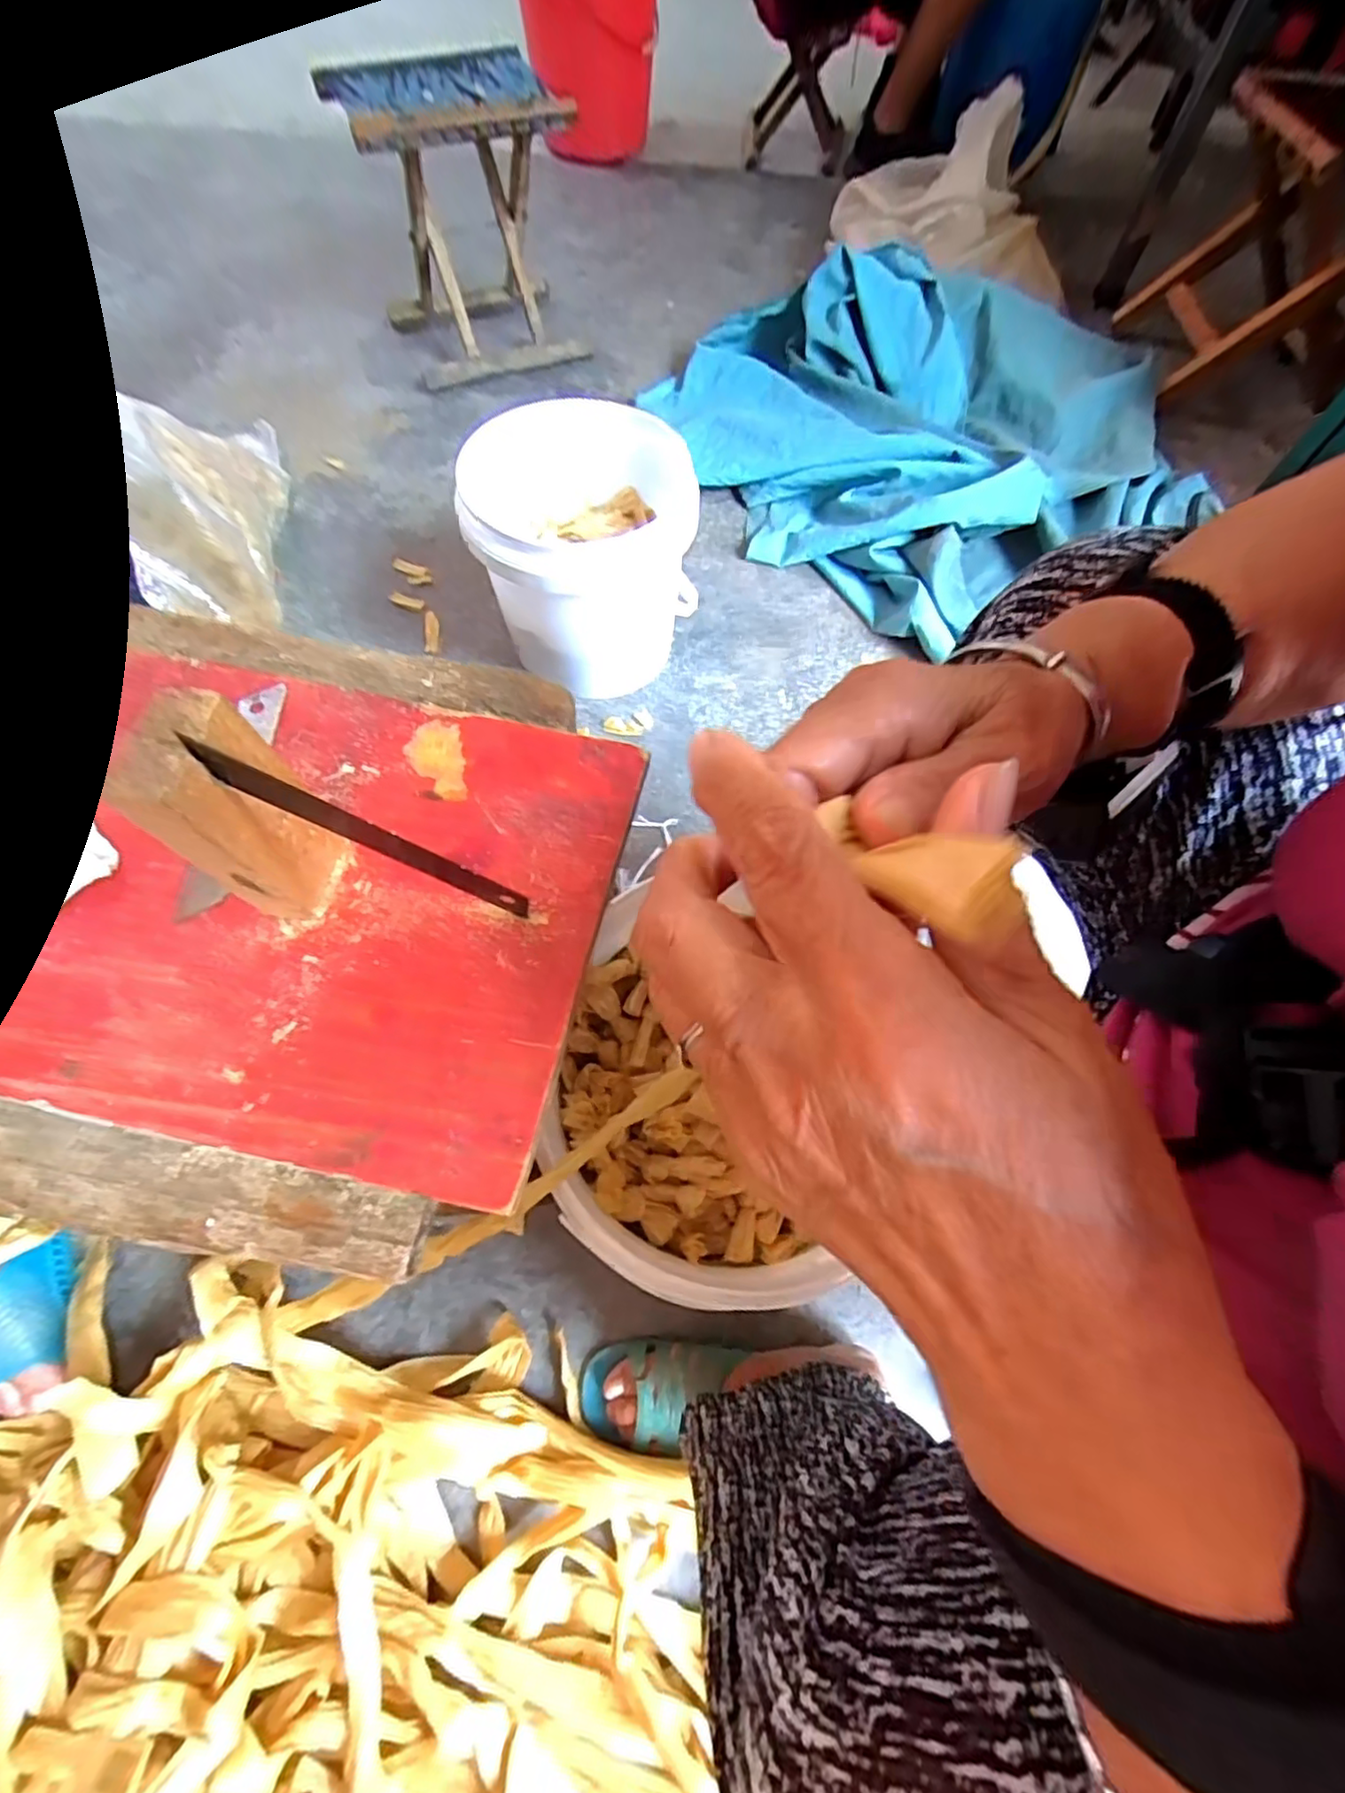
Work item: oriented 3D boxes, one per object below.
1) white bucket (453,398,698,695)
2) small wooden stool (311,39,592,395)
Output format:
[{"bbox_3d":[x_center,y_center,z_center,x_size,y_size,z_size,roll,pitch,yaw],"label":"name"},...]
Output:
[{"bbox_3d":[-0.108,-0.406,0.777,0.261,0.228,0.269,1,65,-2],"label":"white bucket"},{"bbox_3d":[-0.323,-1.063,1.027,0.289,0.324,0.286,-22,68,-12],"label":"small wooden stool"}]

